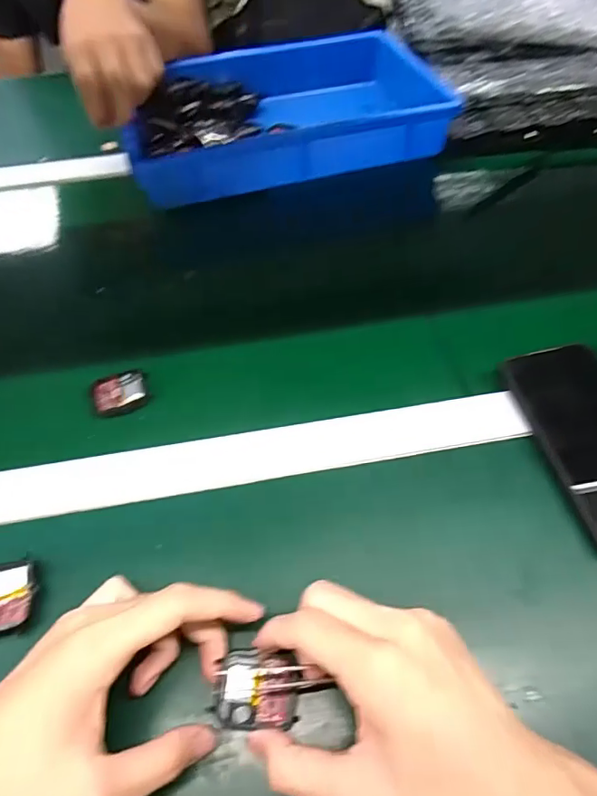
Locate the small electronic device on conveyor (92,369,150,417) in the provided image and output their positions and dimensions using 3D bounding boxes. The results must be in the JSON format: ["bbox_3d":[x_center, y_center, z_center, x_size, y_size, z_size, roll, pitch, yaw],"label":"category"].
[{"bbox_3d":[-0.147,-0.005,0.419,0.043,0.013,0.038,-16,55,-10],"label":"small electronic device on conveyor"}]

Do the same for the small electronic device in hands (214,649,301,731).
[{"bbox_3d":[-0.022,0.163,0.283,0.044,0.018,0.037,0,54,1],"label":"small electronic device in hands"}]

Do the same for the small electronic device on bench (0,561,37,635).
[{"bbox_3d":[-0.183,0.124,0.318,0.035,0.010,0.042,-12,55,-7],"label":"small electronic device on bench"}]

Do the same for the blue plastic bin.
[{"bbox_3d":[-0.025,-0.362,0.635,0.368,0.060,0.252,-10,55,-6],"label":"blue plastic bin"}]

